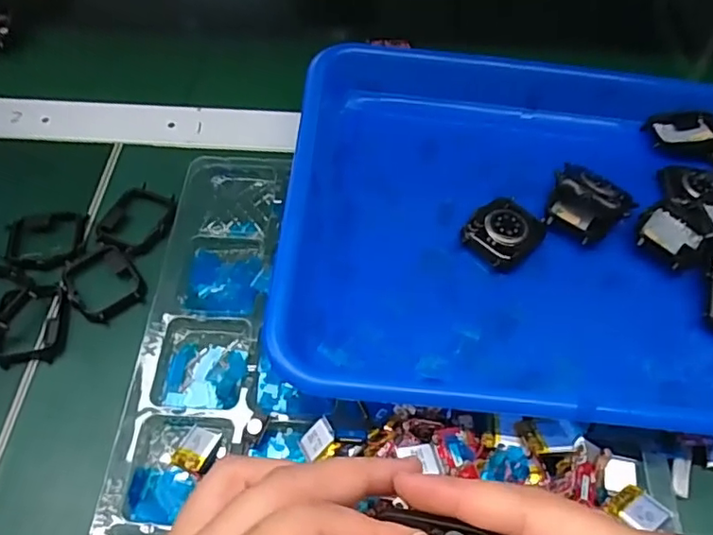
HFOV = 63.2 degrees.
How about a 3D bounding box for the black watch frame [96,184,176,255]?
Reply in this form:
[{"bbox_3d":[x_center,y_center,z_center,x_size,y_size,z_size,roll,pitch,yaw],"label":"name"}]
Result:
[{"bbox_3d":[-0.133,-0.030,0.351,0.039,0.005,0.048,23,59,14],"label":"black watch frame"}]

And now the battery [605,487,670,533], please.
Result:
[{"bbox_3d":[0.126,0.108,0.258,0.020,0.004,0.020,-31,45,-18],"label":"battery"}]

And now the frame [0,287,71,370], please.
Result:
[{"bbox_3d":[-0.176,0.029,0.312,0.036,0.013,0.041,-4,56,-3],"label":"frame"}]

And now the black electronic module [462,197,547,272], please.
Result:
[{"bbox_3d":[0.083,-0.020,0.324,0.043,0.012,0.034,-38,64,-23],"label":"black electronic module"}]

